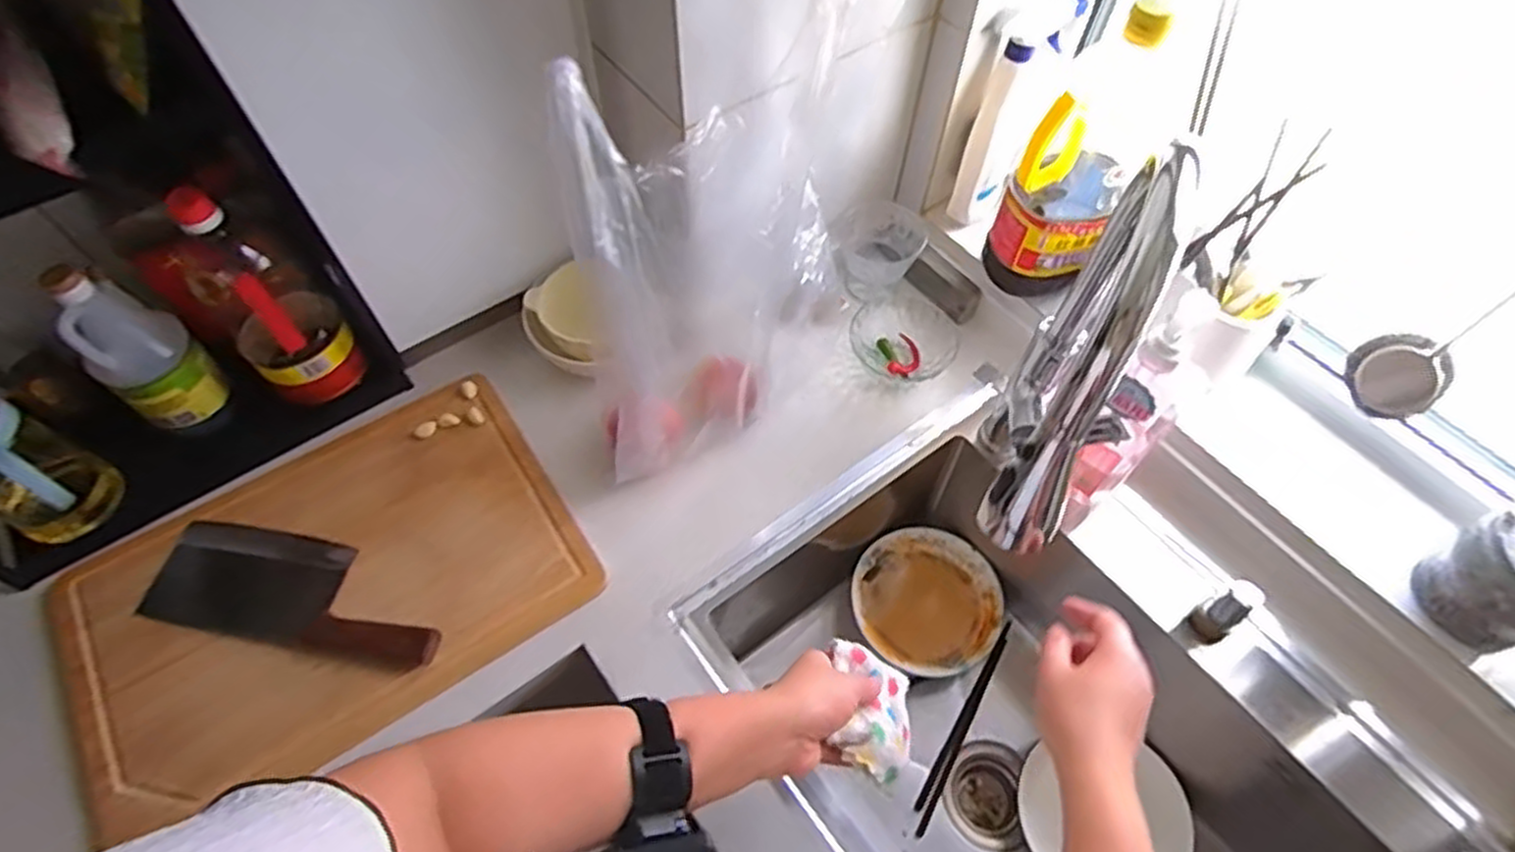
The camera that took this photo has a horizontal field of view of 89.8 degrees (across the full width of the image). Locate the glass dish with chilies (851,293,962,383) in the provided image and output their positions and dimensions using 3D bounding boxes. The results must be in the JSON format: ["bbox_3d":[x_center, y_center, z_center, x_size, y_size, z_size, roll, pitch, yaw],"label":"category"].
[{"bbox_3d":[0.166,-0.093,0.876,0.108,0.051,0.116,0,59,0],"label":"glass dish with chilies"}]

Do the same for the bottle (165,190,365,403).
[{"bbox_3d":[-0.469,-0.120,0.720,0.075,0.251,0.090,40,67,21],"label":"bottle"}]

